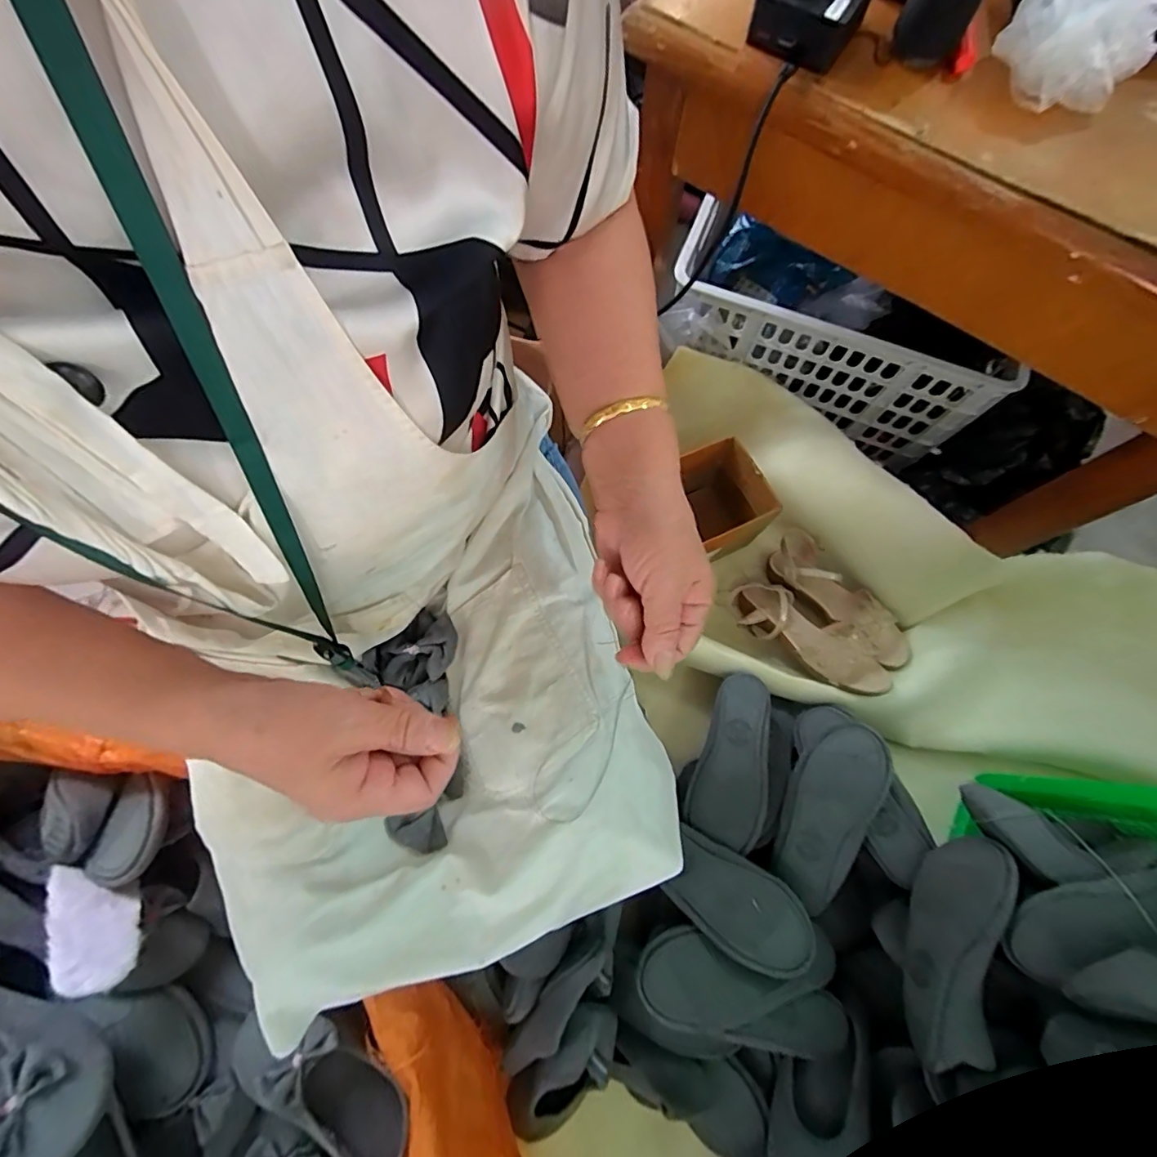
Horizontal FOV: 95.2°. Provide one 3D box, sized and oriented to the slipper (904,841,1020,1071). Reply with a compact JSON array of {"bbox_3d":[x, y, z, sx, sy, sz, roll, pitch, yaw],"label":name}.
[{"bbox_3d":[0.420,0.408,0.589,0.055,0.094,0.236,28,80,-17],"label":"slipper"}]

